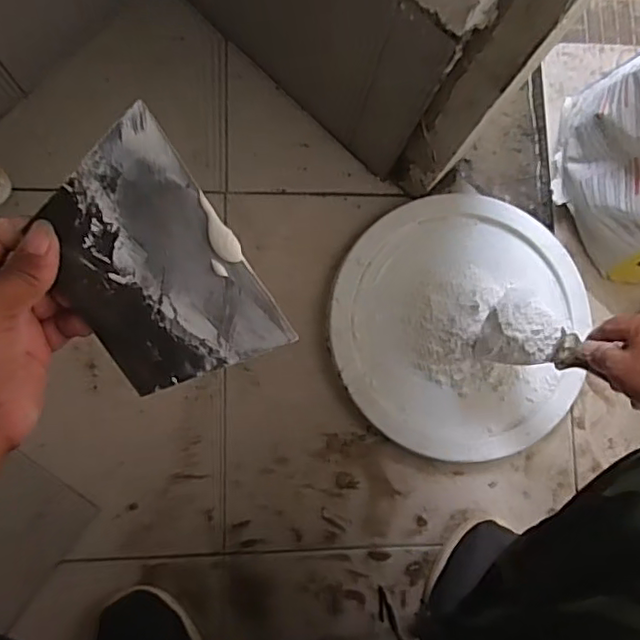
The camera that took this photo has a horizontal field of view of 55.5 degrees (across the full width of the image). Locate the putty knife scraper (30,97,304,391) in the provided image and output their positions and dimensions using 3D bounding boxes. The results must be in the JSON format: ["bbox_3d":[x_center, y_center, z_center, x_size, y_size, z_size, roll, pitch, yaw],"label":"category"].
[{"bbox_3d":[-0.094,-0.026,0.341,0.100,0.004,0.140,-33,100,10],"label":"putty knife scraper"}]

